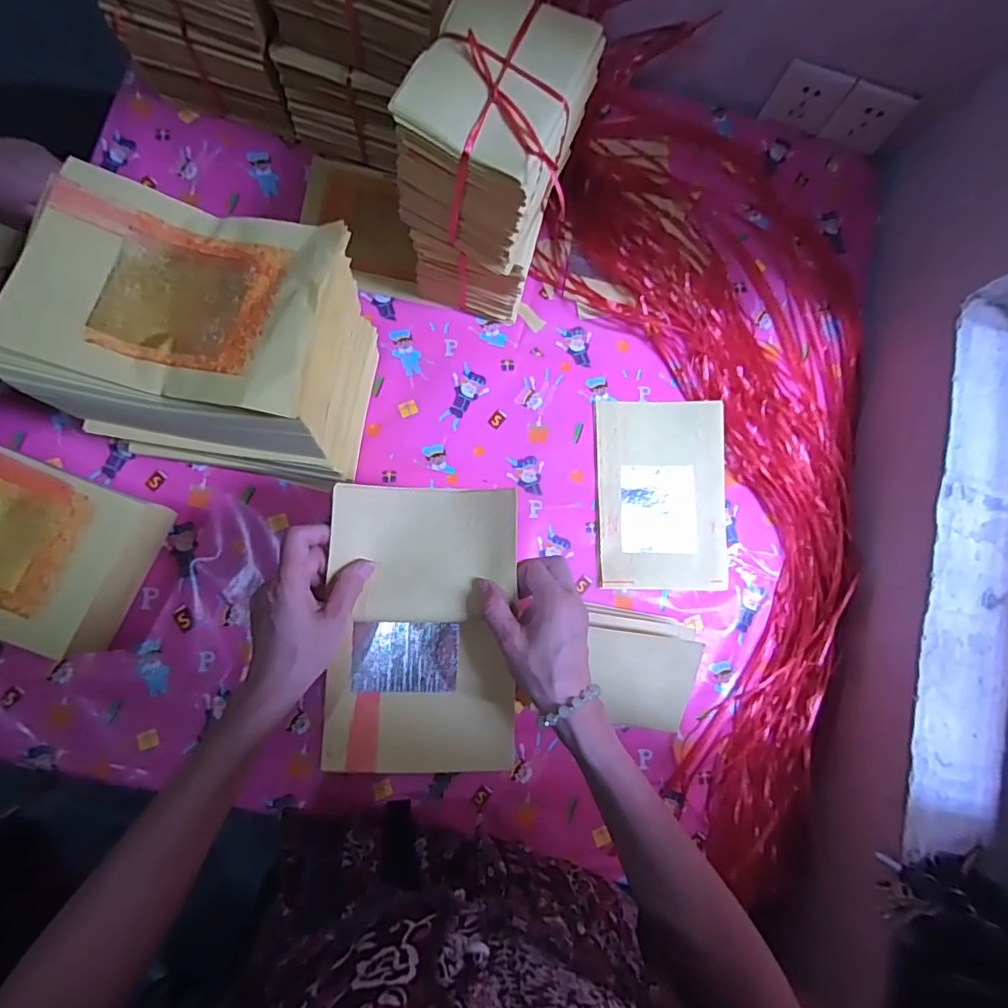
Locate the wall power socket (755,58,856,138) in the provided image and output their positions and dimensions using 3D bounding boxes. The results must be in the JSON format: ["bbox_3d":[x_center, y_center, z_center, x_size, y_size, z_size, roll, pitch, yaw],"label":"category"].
[{"bbox_3d":[0.396,-0.532,0.705,0.086,0.070,0.004,16,62,-3],"label":"wall power socket"}]

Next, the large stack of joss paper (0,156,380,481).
[{"bbox_3d":[-0.252,-0.137,0.483,0.228,0.195,0.180,11,81,-5],"label":"large stack of joss paper"}]

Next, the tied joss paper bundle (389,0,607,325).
[{"bbox_3d":[-0.015,-0.325,0.543,0.128,0.245,0.158,21,81,-3],"label":"tied joss paper bundle"}]

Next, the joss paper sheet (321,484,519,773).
[{"bbox_3d":[-0.067,0.104,0.449,0.152,0.031,0.230,2,82,-6],"label":"joss paper sheet"}]

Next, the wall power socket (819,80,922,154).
[{"bbox_3d":[0.482,-0.513,0.715,0.088,0.076,0.011,11,67,-10],"label":"wall power socket"}]

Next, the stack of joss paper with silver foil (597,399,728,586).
[{"bbox_3d":[0.193,-0.013,0.657,0.159,0.017,0.230,1,82,-6],"label":"stack of joss paper with silver foil"}]

